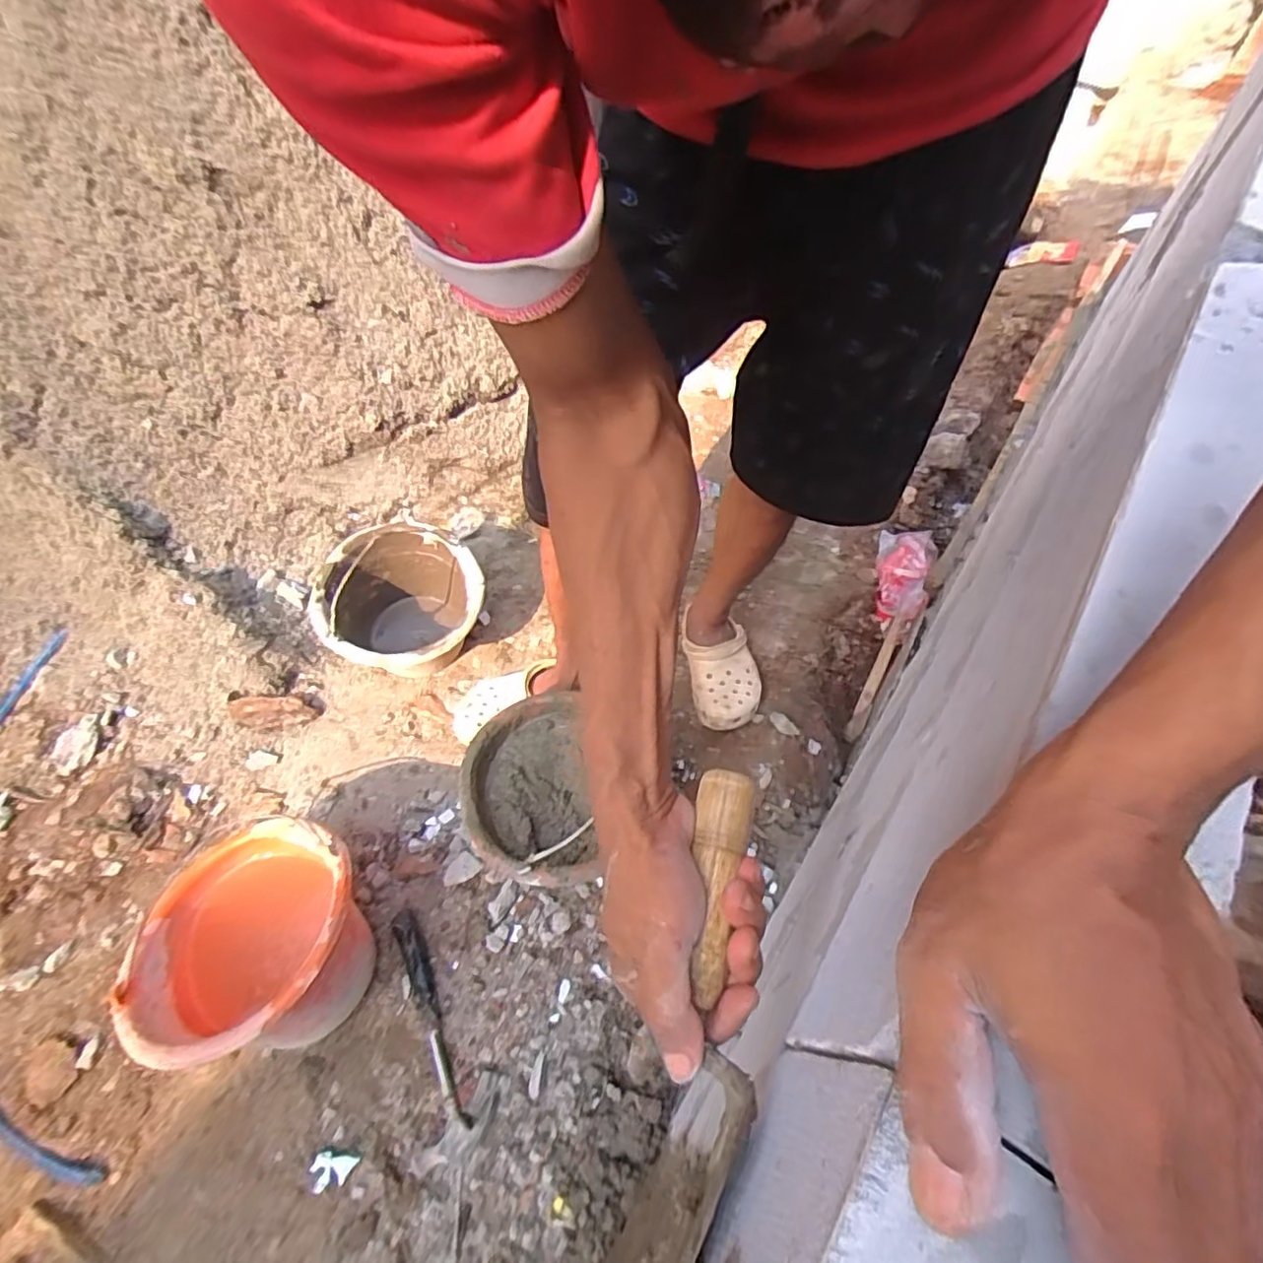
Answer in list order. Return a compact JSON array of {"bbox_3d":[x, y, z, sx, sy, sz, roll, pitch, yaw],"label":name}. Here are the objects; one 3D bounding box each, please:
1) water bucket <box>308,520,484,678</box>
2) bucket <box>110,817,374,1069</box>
[{"bbox_3d":[-0.353,-0.030,1.014,0.233,0.188,0.239,0,58,1],"label":"water bucket"},{"bbox_3d":[-0.419,0.352,0.715,0.221,0.191,0.238,-7,52,-1],"label":"bucket"}]

